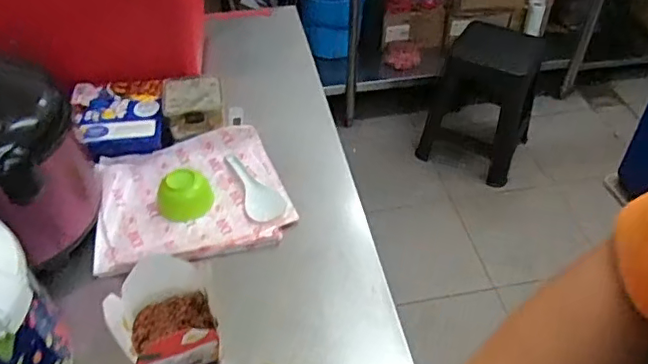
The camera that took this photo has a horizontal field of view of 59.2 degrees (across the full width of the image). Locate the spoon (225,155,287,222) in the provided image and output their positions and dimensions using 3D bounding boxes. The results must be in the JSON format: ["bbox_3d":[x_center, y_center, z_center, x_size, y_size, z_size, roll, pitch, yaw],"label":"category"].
[{"bbox_3d":[-0.126,0.008,0.938,0.061,0.012,0.168,-29,52,-26],"label":"spoon"}]

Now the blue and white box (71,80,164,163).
[{"bbox_3d":[-0.361,-0.120,1.025,0.154,0.053,0.163,-13,47,-12],"label":"blue and white box"}]

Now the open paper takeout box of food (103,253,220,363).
[{"bbox_3d":[-0.201,0.177,0.715,0.119,0.094,0.125,-12,47,-12],"label":"open paper takeout box of food"}]

